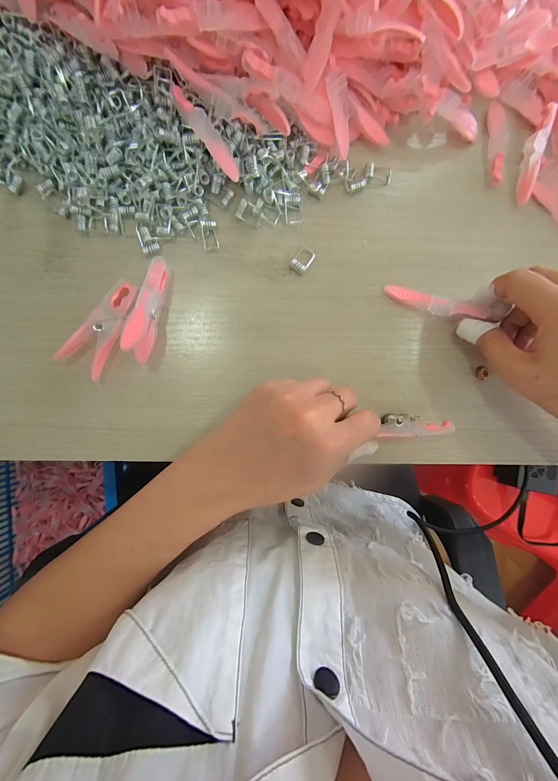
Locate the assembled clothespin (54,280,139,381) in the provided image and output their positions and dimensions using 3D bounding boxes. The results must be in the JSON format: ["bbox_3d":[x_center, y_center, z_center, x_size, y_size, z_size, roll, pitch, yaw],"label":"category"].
[{"bbox_3d":[-0.135,-0.049,0.240,0.031,0.011,0.076,30,86,0],"label":"assembled clothespin"}]

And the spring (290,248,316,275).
[{"bbox_3d":[0.020,-0.108,0.256,0.014,0.006,0.023,35,86,0],"label":"spring"}]

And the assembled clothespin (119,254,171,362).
[{"bbox_3d":[-0.099,-0.063,0.233,0.012,0.035,0.079,14,86,-2],"label":"assembled clothespin"}]

